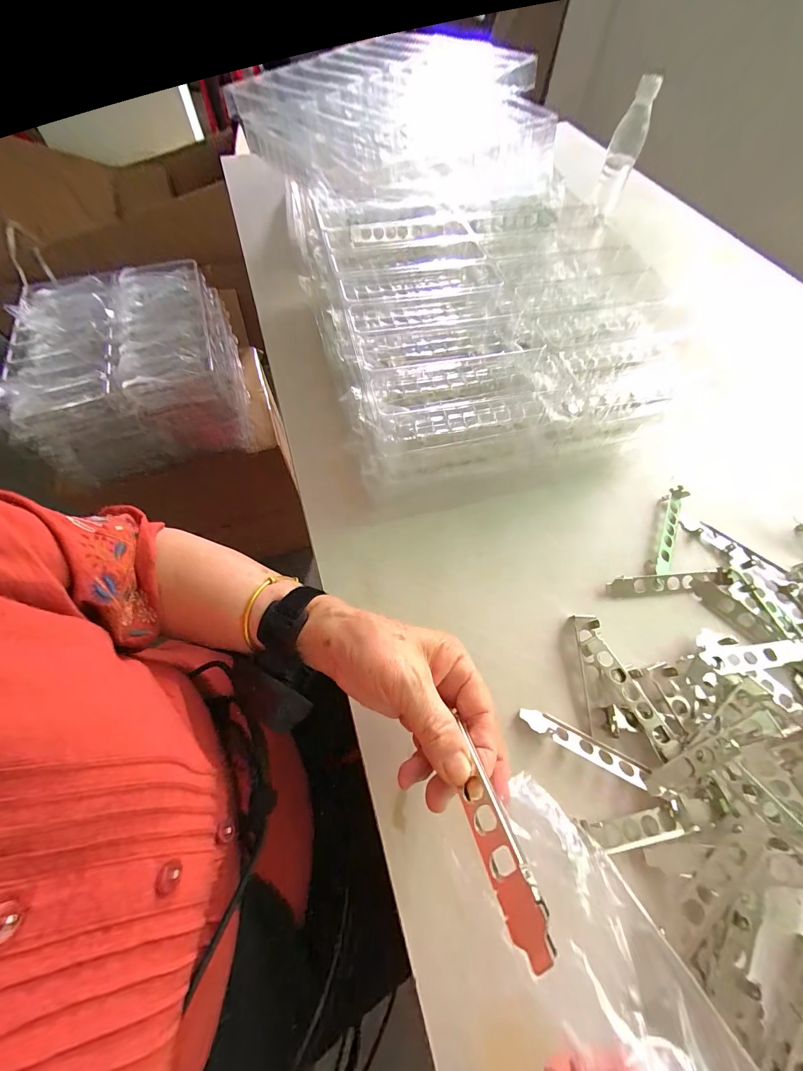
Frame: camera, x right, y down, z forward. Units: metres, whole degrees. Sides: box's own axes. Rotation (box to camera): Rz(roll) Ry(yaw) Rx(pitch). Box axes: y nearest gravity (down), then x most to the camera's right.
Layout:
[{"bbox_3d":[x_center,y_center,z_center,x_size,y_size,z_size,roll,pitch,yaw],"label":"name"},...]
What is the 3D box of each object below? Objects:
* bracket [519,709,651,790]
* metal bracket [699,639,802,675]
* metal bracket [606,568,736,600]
[{"bbox_3d":[0.145,0.168,0.294,0.097,0.006,0.020,23,46,17],"label":"bracket"},{"bbox_3d":[0.315,0.108,0.323,0.103,0.011,0.022,-6,62,-3],"label":"metal bracket"},{"bbox_3d":[0.268,0.047,0.363,0.122,0.009,0.021,-5,62,-2],"label":"metal bracket"}]

